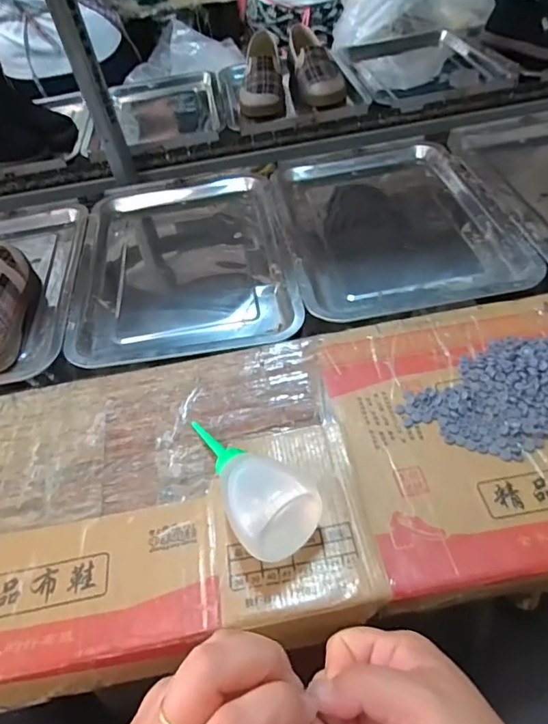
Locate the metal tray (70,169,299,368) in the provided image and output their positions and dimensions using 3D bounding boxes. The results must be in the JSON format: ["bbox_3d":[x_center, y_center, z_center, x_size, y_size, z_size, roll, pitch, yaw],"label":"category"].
[{"bbox_3d":[-0.121,-0.143,0.622,0.258,0.028,0.364,-10,48,-2],"label":"metal tray"}]

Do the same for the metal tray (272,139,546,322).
[{"bbox_3d":[0.145,-0.186,0.629,0.260,0.026,0.359,-9,48,-1],"label":"metal tray"}]

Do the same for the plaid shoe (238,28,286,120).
[{"bbox_3d":[-0.019,-0.574,0.958,0.081,0.062,0.225,-1,63,7],"label":"plaid shoe"}]

